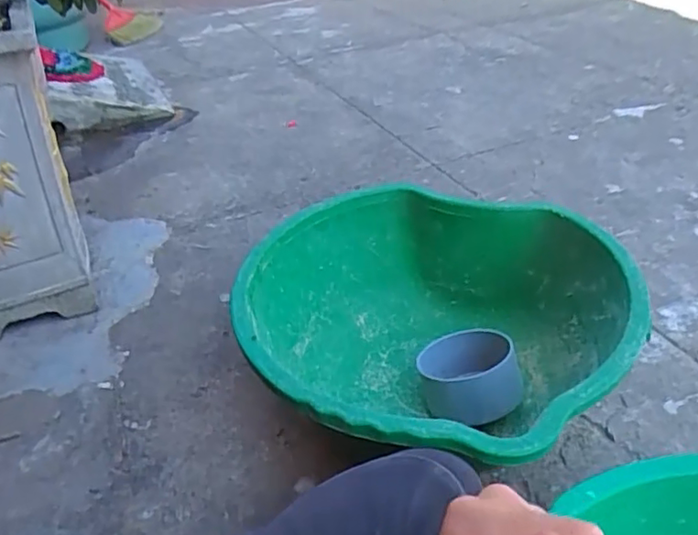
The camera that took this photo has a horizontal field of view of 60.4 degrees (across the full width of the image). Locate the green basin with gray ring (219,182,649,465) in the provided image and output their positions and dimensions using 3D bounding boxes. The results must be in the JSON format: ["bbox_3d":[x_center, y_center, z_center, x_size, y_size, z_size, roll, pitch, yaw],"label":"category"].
[{"bbox_3d":[0.095,0.098,0.736,0.432,0.202,0.416,-4,35,2],"label":"green basin with gray ring"}]

